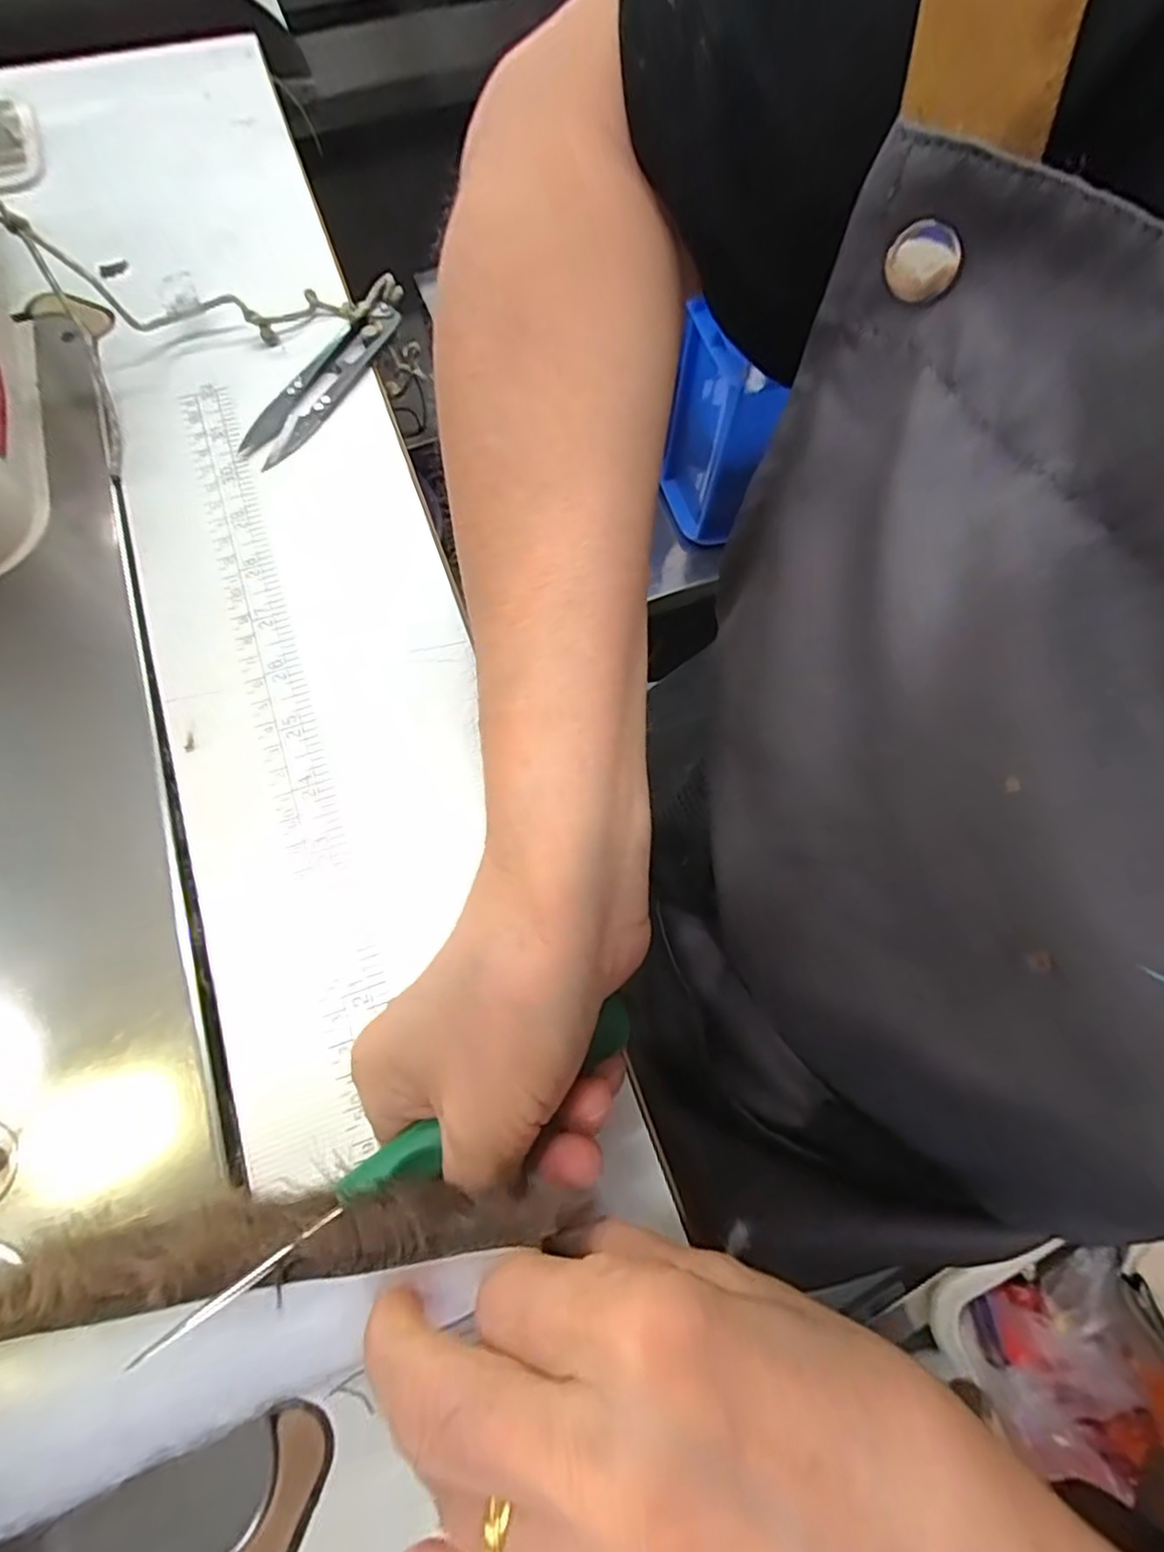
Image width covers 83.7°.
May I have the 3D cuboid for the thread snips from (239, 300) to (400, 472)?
[{"bbox_3d":[-0.119,-0.182,0.297,0.023,0.009,0.101,25,71,7],"label":"thread snips"}]

